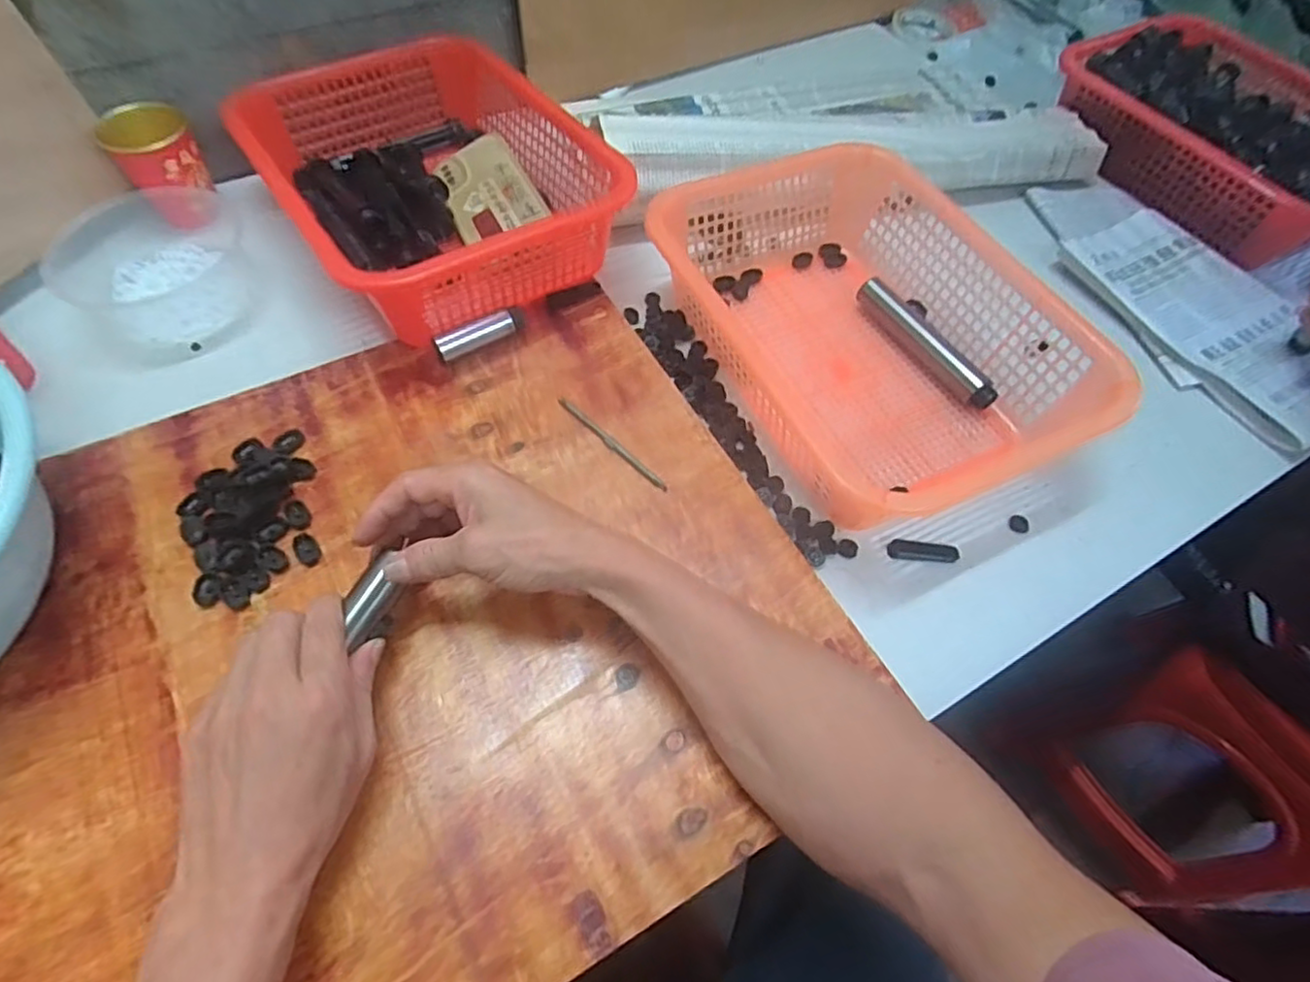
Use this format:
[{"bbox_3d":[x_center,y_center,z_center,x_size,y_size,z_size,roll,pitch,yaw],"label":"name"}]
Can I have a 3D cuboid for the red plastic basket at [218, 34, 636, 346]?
[{"bbox_3d":[-0.201,-0.280,0.583,0.244,0.088,0.317,-30,65,-19],"label":"red plastic basket"}]

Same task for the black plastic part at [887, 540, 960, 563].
[{"bbox_3d":[0.195,0.044,0.472,0.052,0.006,0.014,6,59,0],"label":"black plastic part"}]

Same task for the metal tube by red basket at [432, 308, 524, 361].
[{"bbox_3d":[-0.142,-0.128,0.531,0.077,0.025,0.018,-31,65,-20],"label":"metal tube by red basket"}]

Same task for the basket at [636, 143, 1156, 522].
[{"bbox_3d":[0.160,-0.137,0.524,0.239,0.083,0.318,-22,63,-15],"label":"basket"}]

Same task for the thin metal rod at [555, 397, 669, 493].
[{"bbox_3d":[-0.034,-0.036,0.492,0.114,0.005,0.006,41,65,19],"label":"thin metal rod"}]

